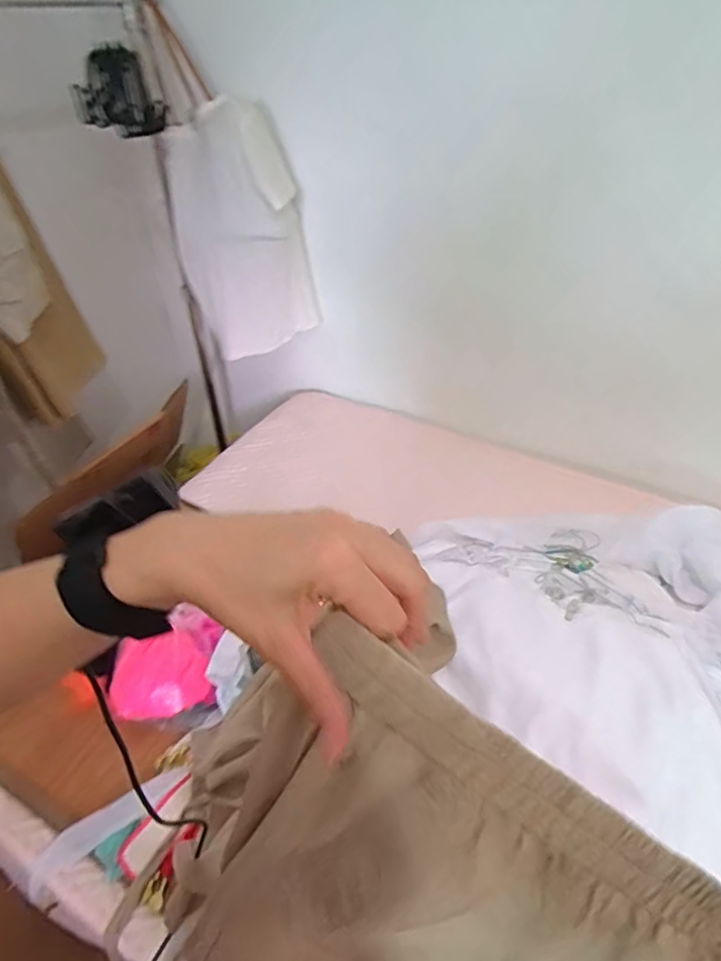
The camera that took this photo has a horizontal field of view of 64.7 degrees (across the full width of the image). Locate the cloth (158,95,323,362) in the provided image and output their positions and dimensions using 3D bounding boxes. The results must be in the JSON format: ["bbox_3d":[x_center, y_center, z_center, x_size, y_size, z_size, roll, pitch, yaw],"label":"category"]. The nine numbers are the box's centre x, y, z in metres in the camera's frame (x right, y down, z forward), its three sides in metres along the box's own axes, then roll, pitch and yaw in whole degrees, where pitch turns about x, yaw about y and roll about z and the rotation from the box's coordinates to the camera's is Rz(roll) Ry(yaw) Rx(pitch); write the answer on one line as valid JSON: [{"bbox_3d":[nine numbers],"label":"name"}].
[{"bbox_3d":[-0.274,-0.535,1.323,0.317,0.538,0.183,-5,42,-6],"label":"cloth"}]

